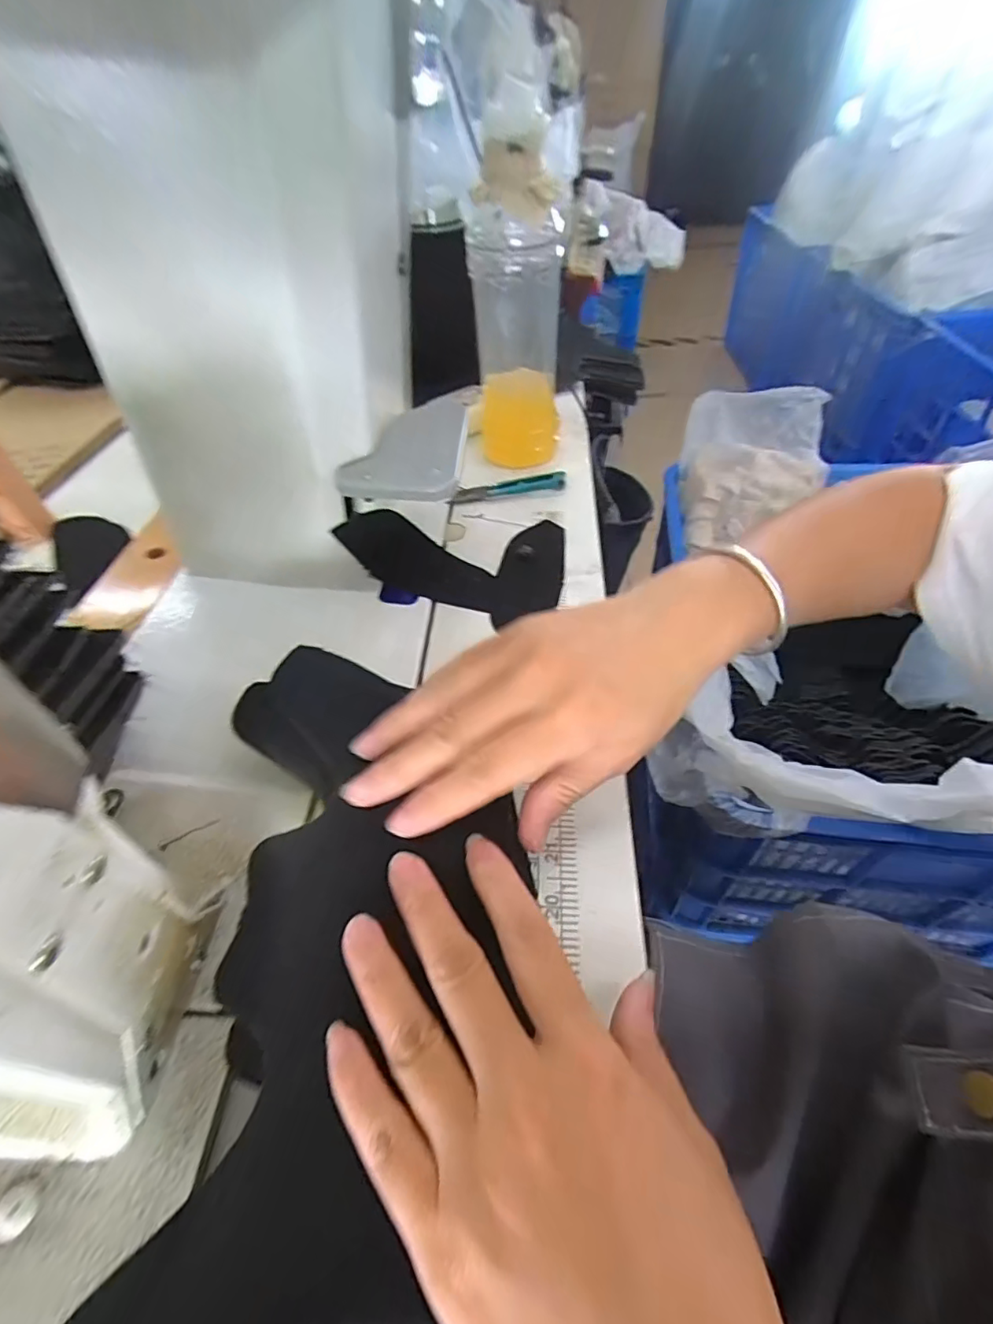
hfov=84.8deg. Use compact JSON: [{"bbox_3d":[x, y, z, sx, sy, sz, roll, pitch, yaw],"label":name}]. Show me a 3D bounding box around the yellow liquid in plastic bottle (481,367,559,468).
[{"bbox_3d":[0.023,-0.218,0.489,0.064,0.064,0.072,3,48,7],"label":"yellow liquid in plastic bottle"}]

